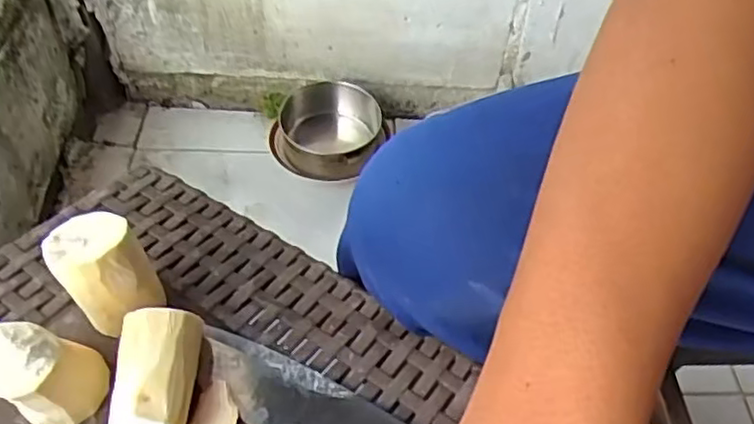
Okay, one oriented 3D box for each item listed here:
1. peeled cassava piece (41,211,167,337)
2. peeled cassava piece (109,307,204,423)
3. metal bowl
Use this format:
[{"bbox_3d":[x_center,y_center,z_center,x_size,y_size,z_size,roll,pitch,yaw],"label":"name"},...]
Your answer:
[{"bbox_3d":[-0.127,0.028,0.320,0.039,0.046,0.039,2,48,-3],"label":"peeled cassava piece"},{"bbox_3d":[-0.096,0.073,0.300,0.034,0.029,0.054,2,48,-3],"label":"peeled cassava piece"},{"bbox_3d":[-0.072,-0.109,1.006,0.159,0.092,0.166,2,48,-3],"label":"metal bowl"}]

